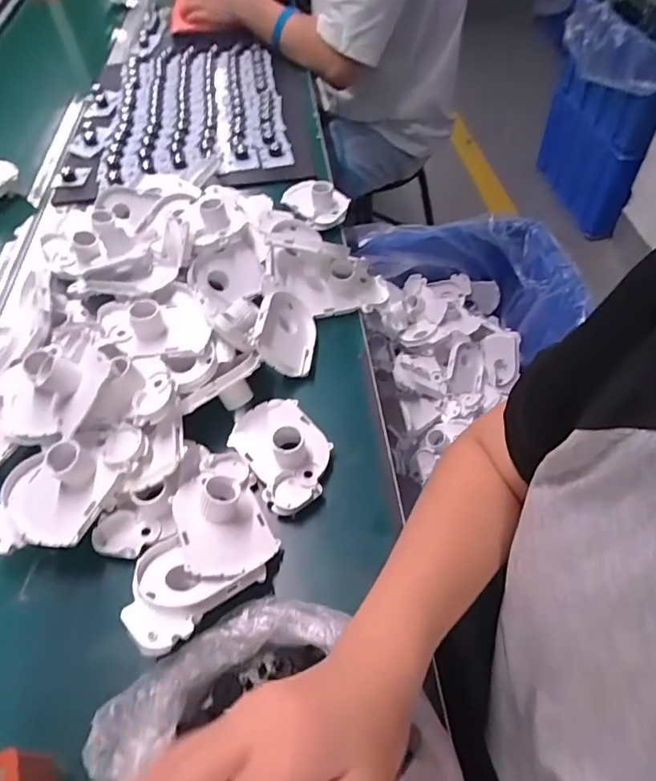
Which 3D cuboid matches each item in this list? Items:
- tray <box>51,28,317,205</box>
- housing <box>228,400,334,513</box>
[{"bbox_3d":[-0.222,-0.481,0.880,0.368,0.054,0.571,-5,51,-1],"label":"tray"},{"bbox_3d":[-0.036,0.047,0.436,0.070,0.031,0.104,-29,55,-19],"label":"housing"}]

